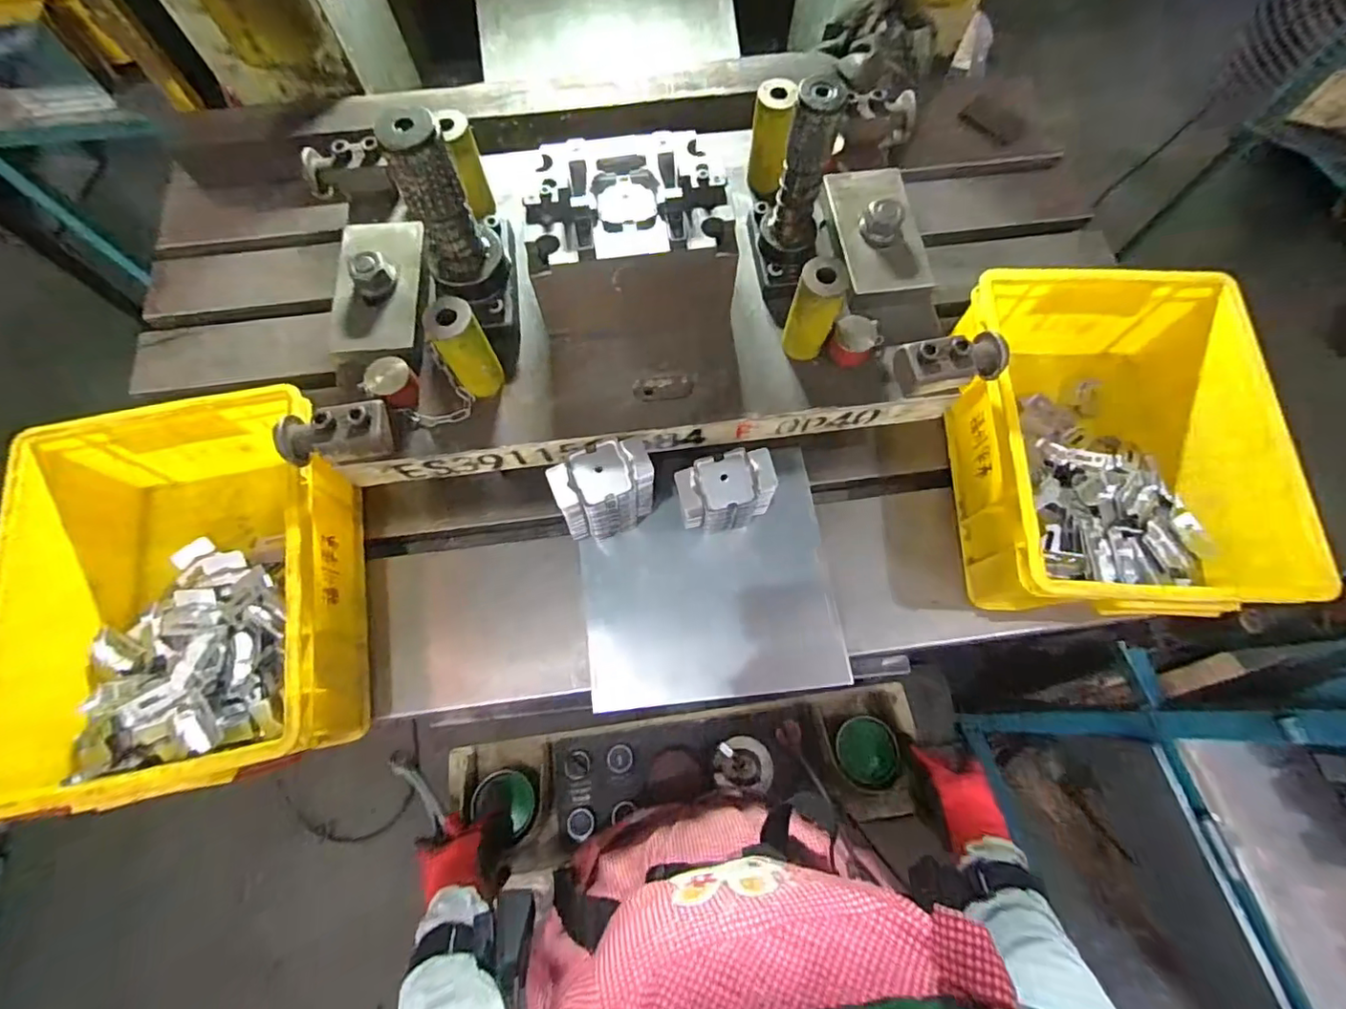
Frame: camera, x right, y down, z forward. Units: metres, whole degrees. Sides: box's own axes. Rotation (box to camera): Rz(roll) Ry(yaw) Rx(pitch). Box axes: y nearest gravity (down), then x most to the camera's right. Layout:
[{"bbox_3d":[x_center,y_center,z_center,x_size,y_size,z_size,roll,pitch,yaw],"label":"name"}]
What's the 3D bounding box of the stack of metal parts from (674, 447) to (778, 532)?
[{"bbox_3d":[0.053,-0.008,0.591,0.101,0.121,0.053,-4,70,-4],"label":"stack of metal parts"}]

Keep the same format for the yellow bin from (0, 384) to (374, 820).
[{"bbox_3d":[-0.454,0.085,0.548,0.265,0.145,0.335,-12,71,-6],"label":"yellow bin"}]

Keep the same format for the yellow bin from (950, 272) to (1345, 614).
[{"bbox_3d":[0.437,-0.055,0.597,0.264,0.141,0.343,0,70,-3],"label":"yellow bin"}]

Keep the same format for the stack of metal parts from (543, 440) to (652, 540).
[{"bbox_3d":[-0.066,-0.008,0.573,0.090,0.140,0.051,-13,71,-7],"label":"stack of metal parts"}]

